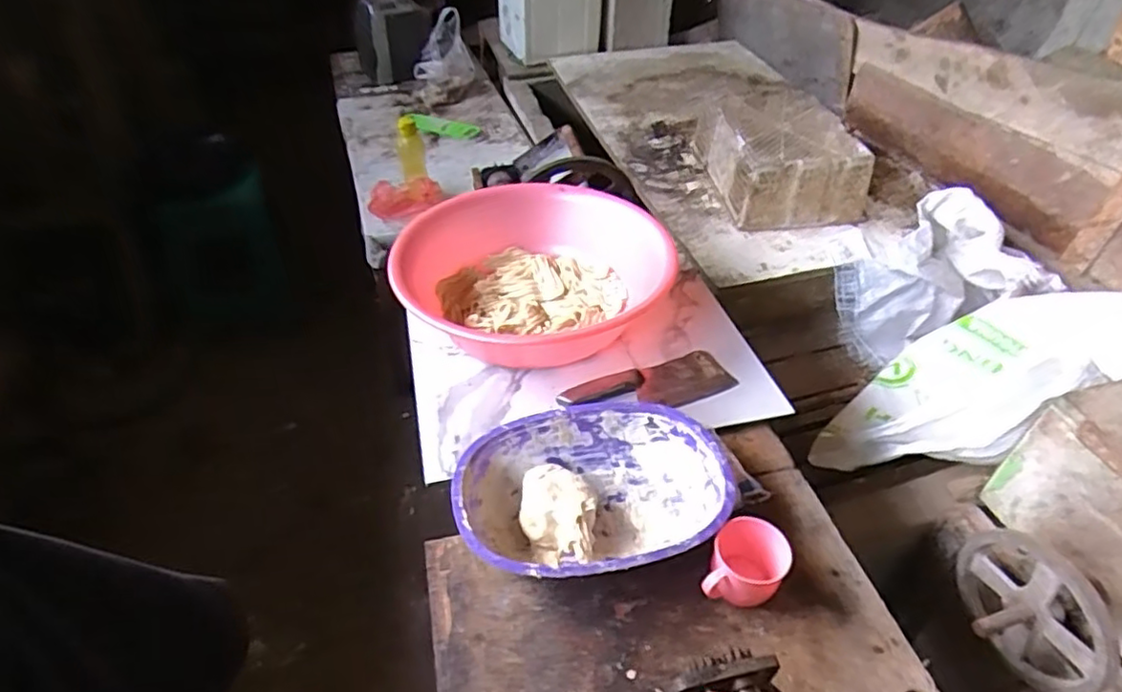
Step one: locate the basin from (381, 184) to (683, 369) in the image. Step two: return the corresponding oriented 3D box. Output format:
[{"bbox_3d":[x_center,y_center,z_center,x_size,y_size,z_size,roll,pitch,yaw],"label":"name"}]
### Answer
[{"bbox_3d":[-0.048,-0.134,1.030,0.408,0.116,0.412,2,44,-2],"label":"basin"}]

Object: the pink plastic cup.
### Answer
[{"bbox_3d":[0.193,0.231,0.685,0.073,0.072,0.074,2,44,-2],"label":"pink plastic cup"}]

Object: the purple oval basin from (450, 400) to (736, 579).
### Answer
[{"bbox_3d":[0.035,0.172,0.752,0.297,0.070,0.215,-10,42,-13],"label":"purple oval basin"}]

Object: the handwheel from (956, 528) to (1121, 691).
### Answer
[{"bbox_3d":[0.566,0.338,0.819,0.097,0.178,0.196,-11,47,-15],"label":"handwheel"}]

